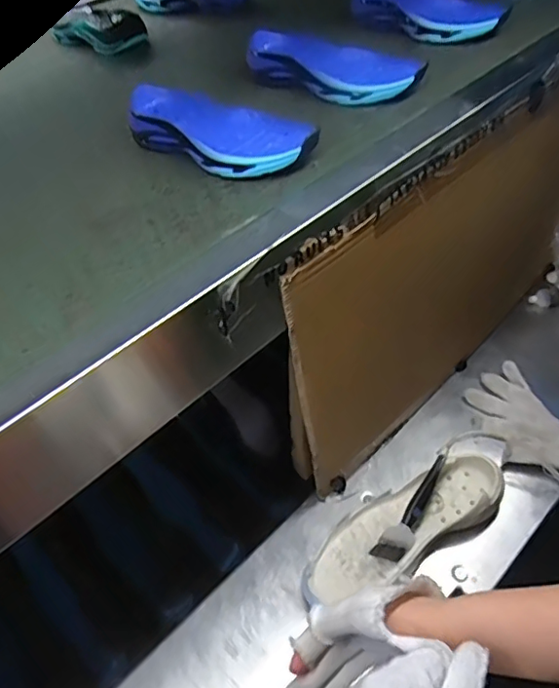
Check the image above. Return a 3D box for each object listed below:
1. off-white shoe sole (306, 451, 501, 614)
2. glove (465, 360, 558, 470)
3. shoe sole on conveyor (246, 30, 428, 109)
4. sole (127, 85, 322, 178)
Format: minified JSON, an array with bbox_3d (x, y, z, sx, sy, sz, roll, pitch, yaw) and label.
[{"bbox_3d":[0.152,0.227,0.670,0.283,0.040,0.098,-26,49,-16],"label":"off-white shoe sole"},{"bbox_3d":[0.338,0.105,0.764,0.098,0.030,0.184,-18,39,-6],"label":"glove"},{"bbox_3d":[0.058,-0.313,0.620,0.212,0.037,0.095,28,56,29],"label":"shoe sole on conveyor"},{"bbox_3d":[-0.062,-0.209,0.537,0.212,0.035,0.090,26,55,28],"label":"sole"}]

